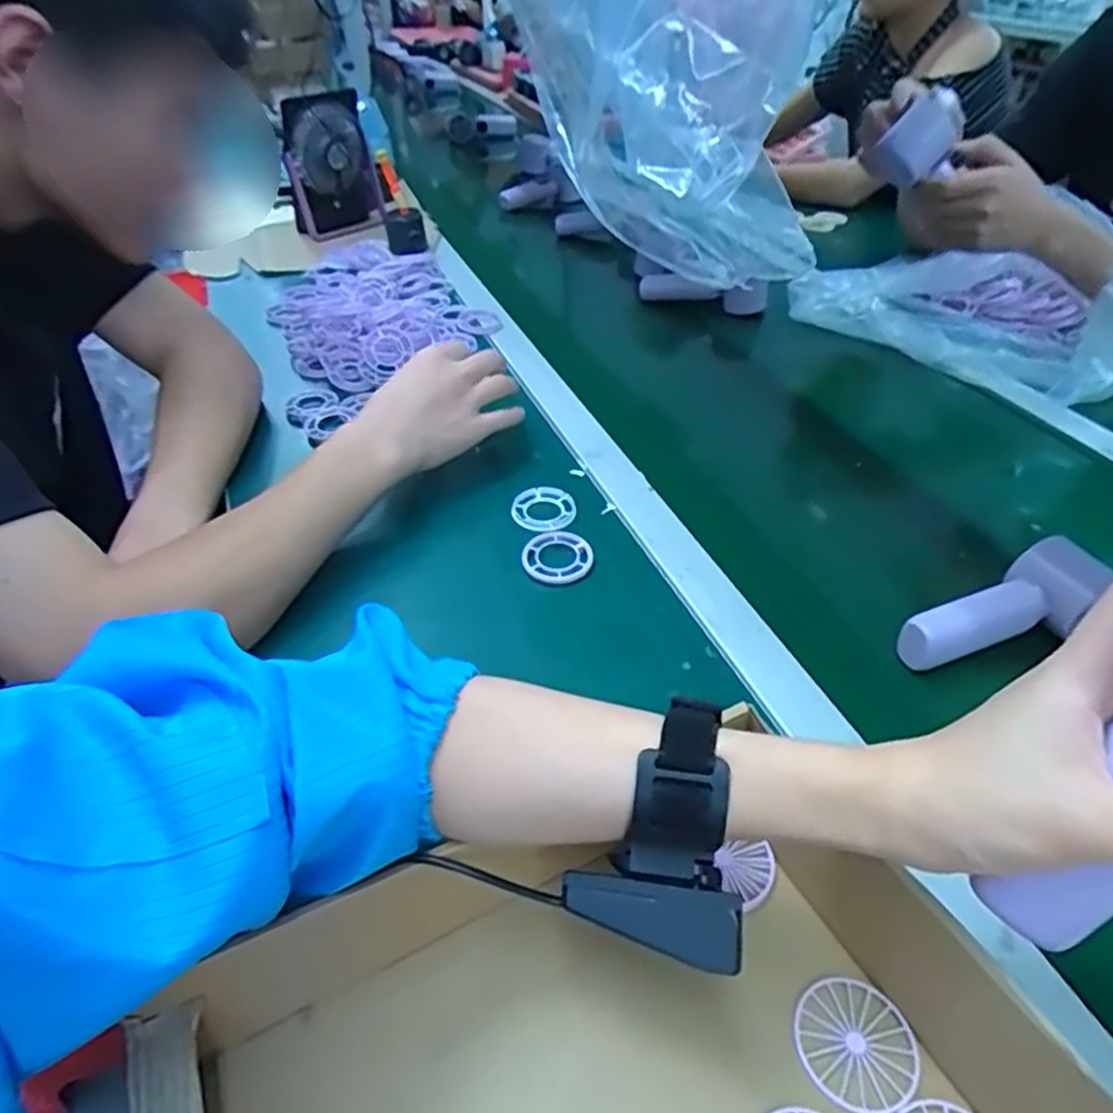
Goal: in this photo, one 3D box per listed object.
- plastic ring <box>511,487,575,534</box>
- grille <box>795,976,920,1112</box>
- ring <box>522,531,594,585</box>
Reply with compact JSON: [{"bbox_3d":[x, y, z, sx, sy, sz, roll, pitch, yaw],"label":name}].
[{"bbox_3d":[-0.009,-0.039,0.618,0.052,0.009,0.052,0,41,0],"label":"plastic ring"},{"bbox_3d":[0.130,0.209,0.321,0.048,0.004,0.050,5,41,6],"label":"grille"},{"bbox_3d":[0.001,0.000,0.568,0.053,0.013,0.050,0,41,0],"label":"ring"}]

